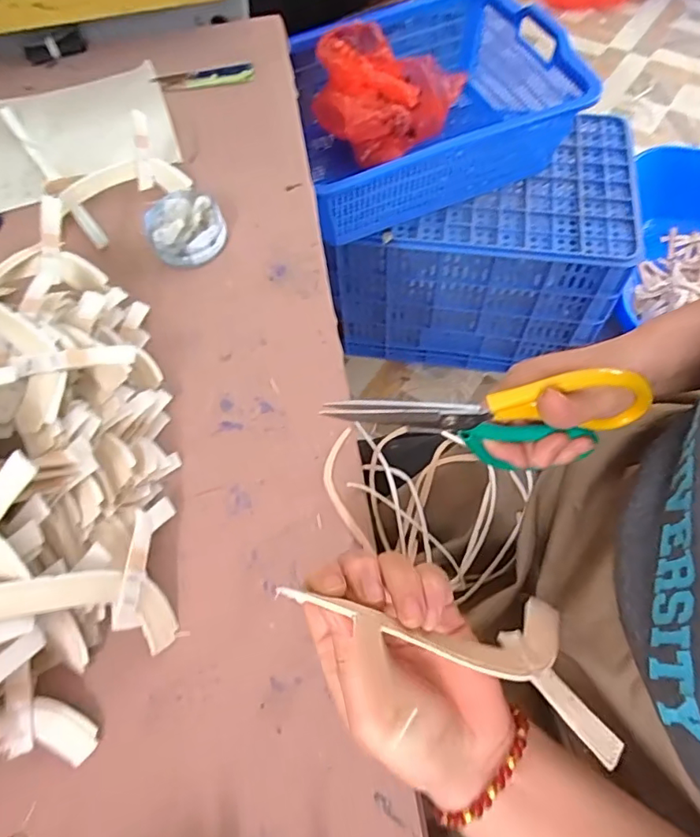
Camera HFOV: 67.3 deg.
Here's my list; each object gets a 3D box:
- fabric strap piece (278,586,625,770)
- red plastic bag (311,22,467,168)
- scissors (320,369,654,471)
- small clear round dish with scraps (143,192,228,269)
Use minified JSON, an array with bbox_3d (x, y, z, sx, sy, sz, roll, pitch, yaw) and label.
[{"bbox_3d":[0.046,0.108,0.257,0.158,0.042,0.067,18,61,-8],"label":"fabric strap piece"},{"bbox_3d":[0.044,-0.573,0.942,0.239,0.136,0.223,-41,68,-16],"label":"red plastic bag"},{"bbox_3d":[0.079,0.005,0.316,0.190,0.096,0.011,0,60,-11],"label":"scissors"},{"bbox_3d":[-0.153,-0.178,0.490,0.069,0.034,0.074,-1,63,2],"label":"small clear round dish with scraps"}]

